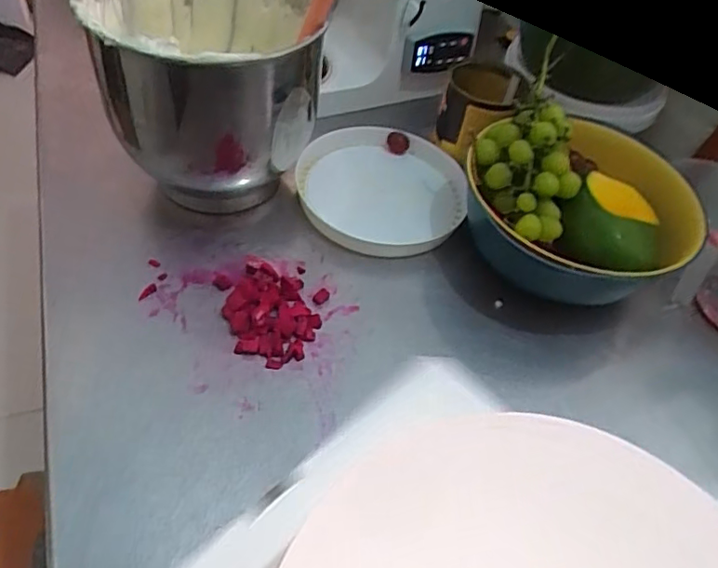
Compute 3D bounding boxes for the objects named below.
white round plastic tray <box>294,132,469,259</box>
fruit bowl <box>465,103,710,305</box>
[{"bbox_3d":[0.028,-0.119,0.692,0.202,0.043,0.190,4,50,-5],"label":"white round plastic tray"},{"bbox_3d":[0.220,-0.075,0.612,0.186,0.141,0.208,-5,52,-13],"label":"fruit bowl"}]

